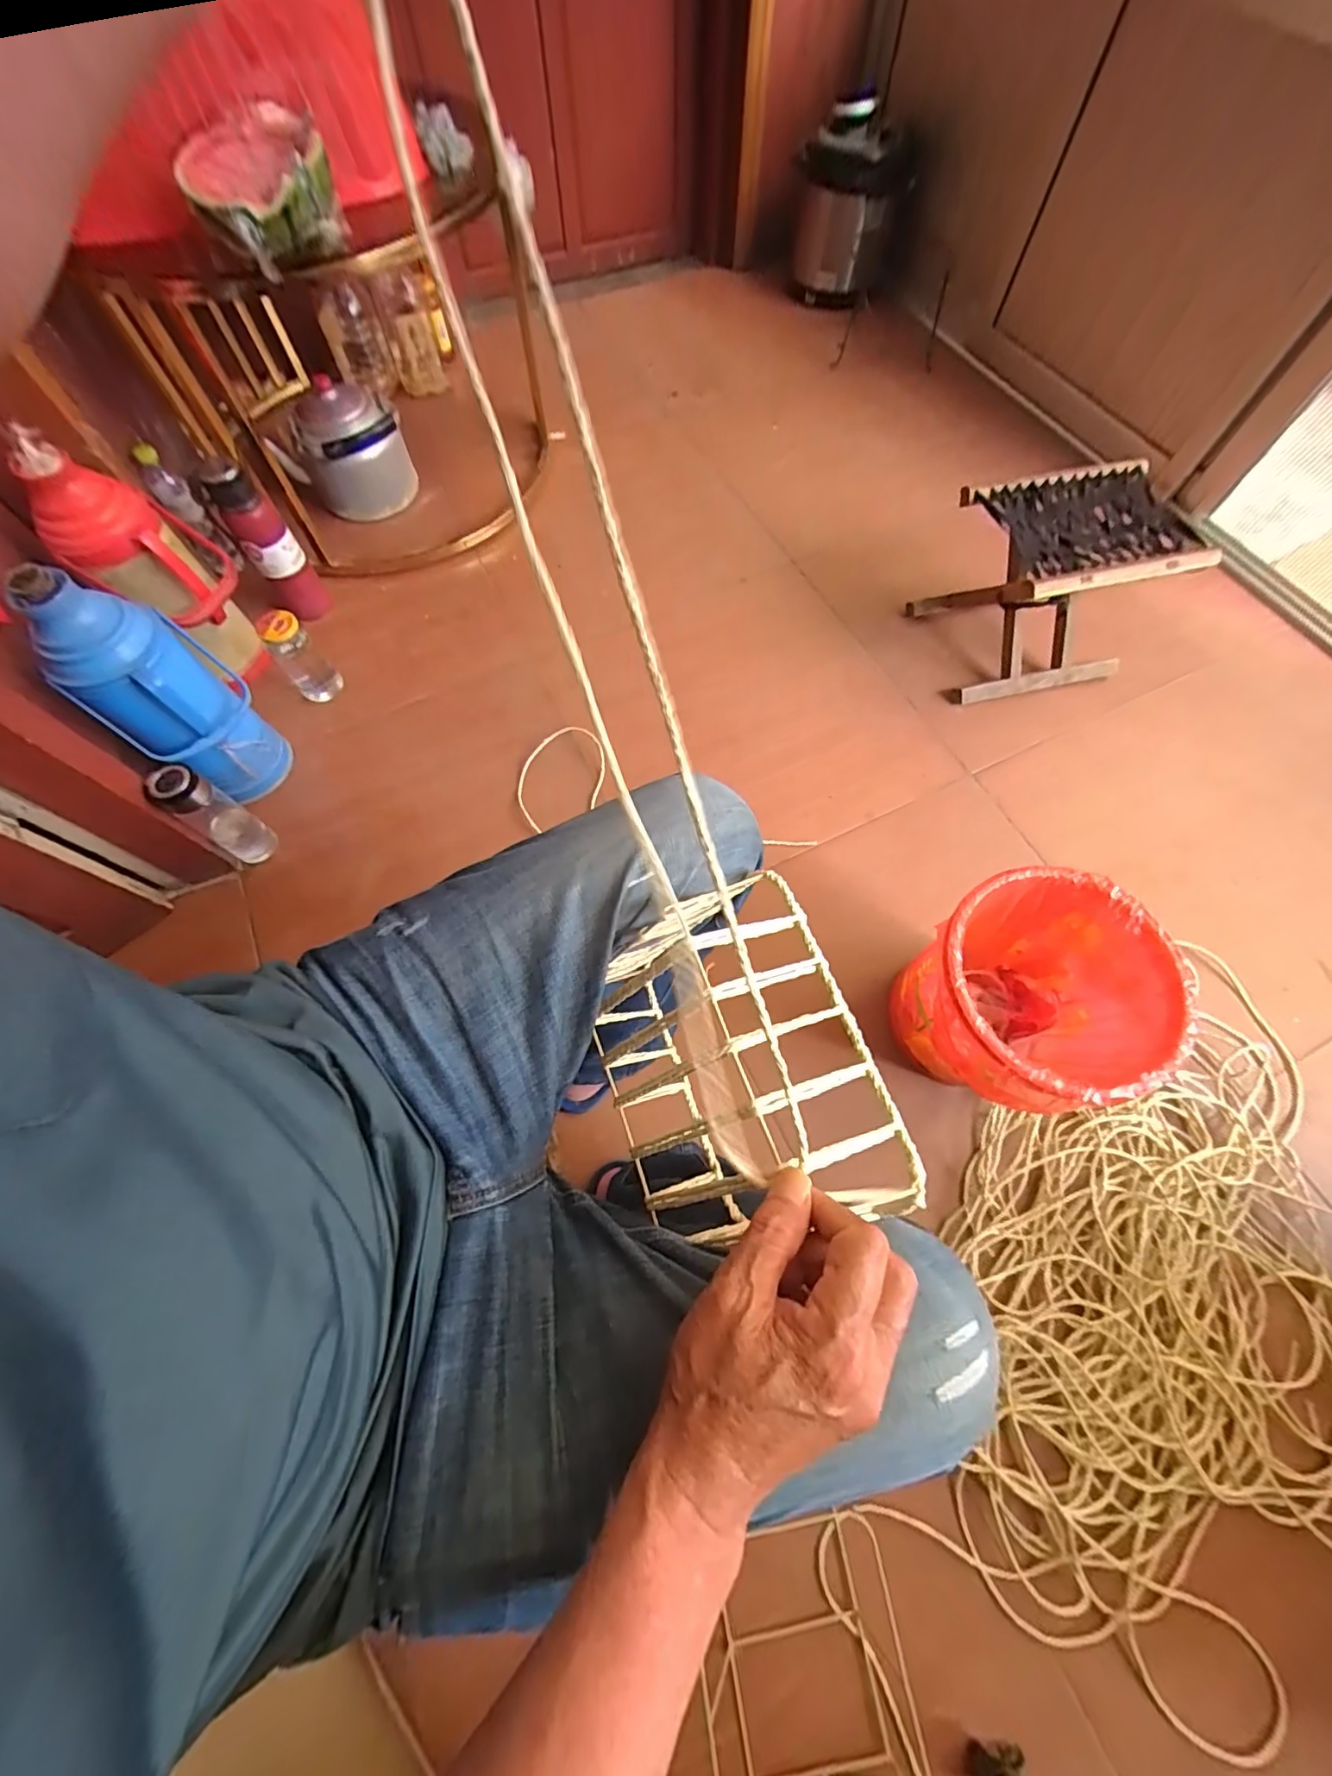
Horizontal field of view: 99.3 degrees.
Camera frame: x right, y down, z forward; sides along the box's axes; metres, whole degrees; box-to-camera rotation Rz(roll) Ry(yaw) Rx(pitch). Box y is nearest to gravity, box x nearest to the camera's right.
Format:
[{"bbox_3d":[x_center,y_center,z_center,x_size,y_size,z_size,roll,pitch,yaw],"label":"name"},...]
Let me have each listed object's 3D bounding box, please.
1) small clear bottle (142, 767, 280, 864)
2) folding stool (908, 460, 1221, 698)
[{"bbox_3d":[-0.687,-0.108,0.866,0.067,0.204,0.069,30,71,13],"label":"small clear bottle"},{"bbox_3d":[0.669,-0.530,1.006,0.315,0.244,0.257,-12,67,-4],"label":"folding stool"}]

